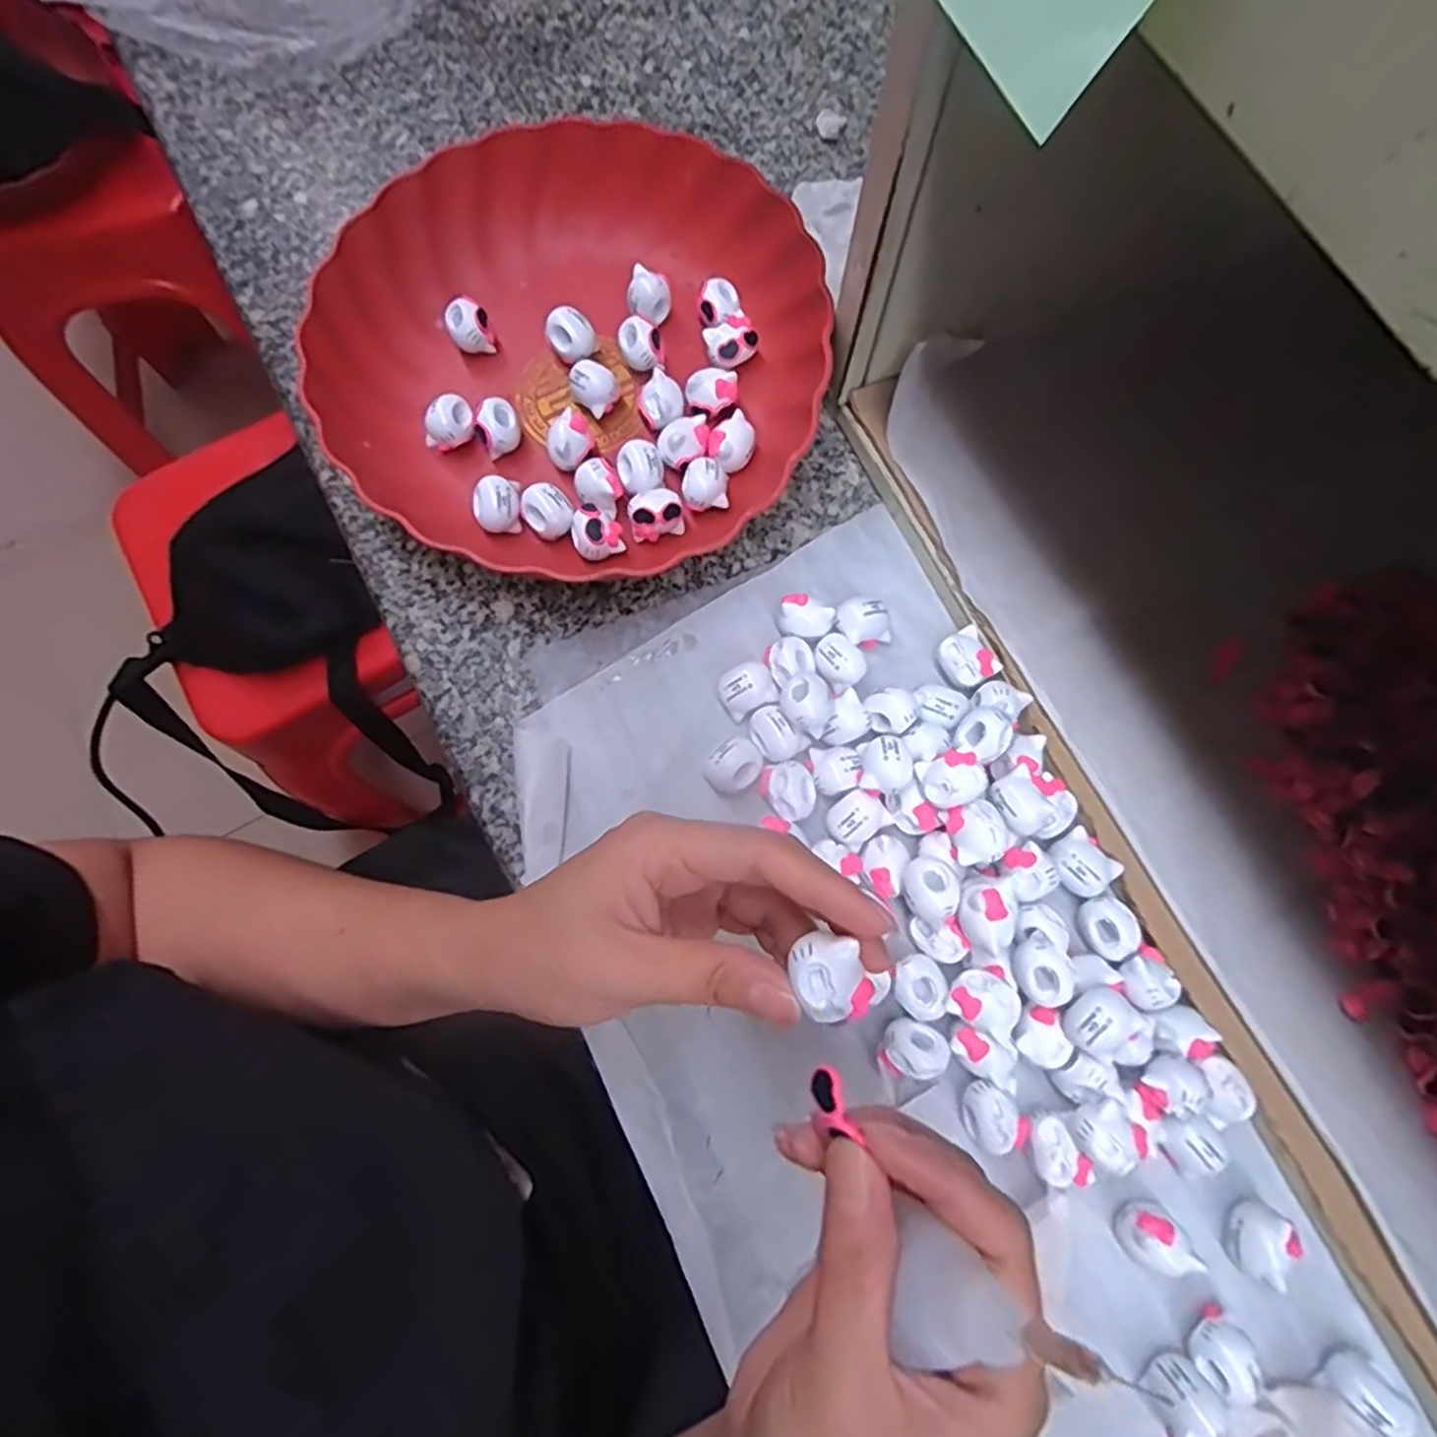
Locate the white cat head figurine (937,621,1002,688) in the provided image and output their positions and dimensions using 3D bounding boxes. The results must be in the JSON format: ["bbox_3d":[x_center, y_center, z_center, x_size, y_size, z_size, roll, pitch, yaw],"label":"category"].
[{"bbox_3d":[0.113,-0.026,0.334,0.022,0.018,0.025,-30,75,-9],"label":"white cat head figurine"}]

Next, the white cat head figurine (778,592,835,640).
[{"bbox_3d":[0.040,-0.045,0.336,0.025,0.018,0.018,8,73,2],"label":"white cat head figurine"}]

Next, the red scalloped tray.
[{"bbox_3d":[-0.069,-0.181,0.357,0.235,0.049,0.240,-3,72,-1],"label":"red scalloped tray"}]

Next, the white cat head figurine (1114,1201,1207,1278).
[{"bbox_3d":[0.167,0.199,0.278,0.024,0.025,0.020,27,77,7],"label":"white cat head figurine"}]

